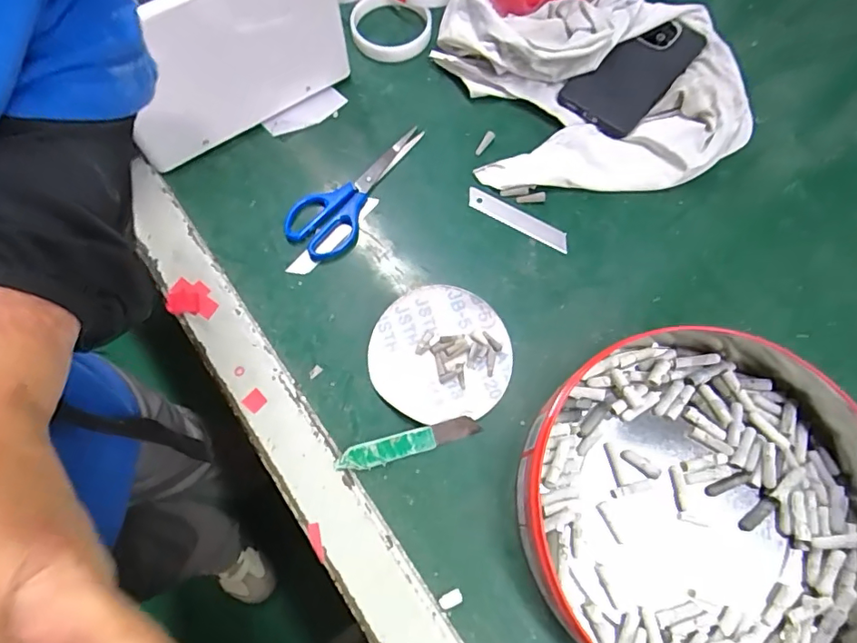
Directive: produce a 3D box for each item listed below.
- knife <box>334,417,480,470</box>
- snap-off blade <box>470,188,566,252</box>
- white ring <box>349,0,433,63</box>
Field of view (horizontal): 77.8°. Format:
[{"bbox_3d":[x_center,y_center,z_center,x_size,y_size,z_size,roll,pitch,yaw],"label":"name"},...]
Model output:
[{"bbox_3d":[-0.016,0.095,0.414,0.111,0.007,0.018,-15,71,-6],"label":"knife"},{"bbox_3d":[0.081,-0.094,0.488,0.103,0.004,0.022,29,73,9],"label":"snap-off blade"},{"bbox_3d":[-0.043,-0.313,0.563,0.080,0.022,0.079,0,70,0],"label":"white ring"}]

